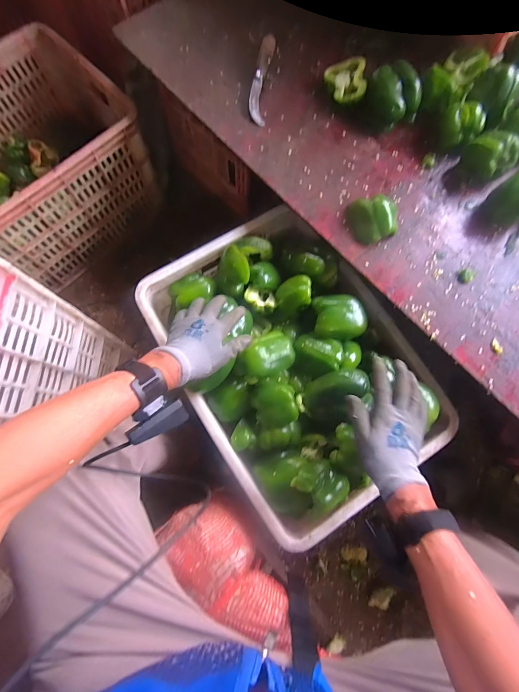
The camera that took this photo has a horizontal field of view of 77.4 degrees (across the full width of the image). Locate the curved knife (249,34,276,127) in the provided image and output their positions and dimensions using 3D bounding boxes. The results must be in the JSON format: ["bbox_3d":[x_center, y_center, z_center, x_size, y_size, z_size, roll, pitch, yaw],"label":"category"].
[{"bbox_3d":[0.004,-0.511,0.624,0.032,0.019,0.204,7,77,0],"label":"curved knife"}]

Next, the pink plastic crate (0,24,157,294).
[{"bbox_3d":[-0.607,-0.436,0.816,0.588,0.281,0.461,-43,81,-10],"label":"pink plastic crate"}]

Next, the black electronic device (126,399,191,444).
[{"bbox_3d":[-0.114,0.087,0.364,0.068,0.017,0.024,-26,77,-32],"label":"black electronic device"}]

